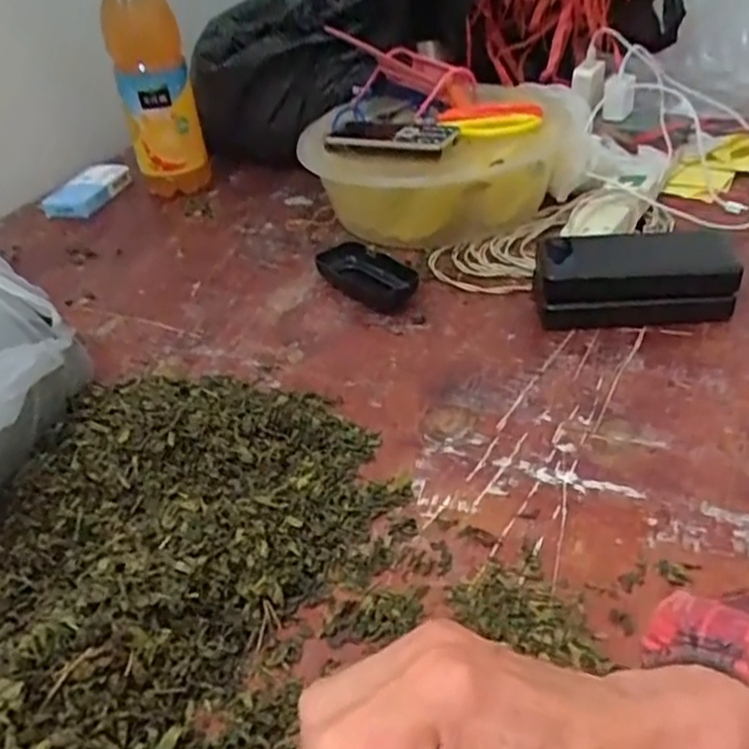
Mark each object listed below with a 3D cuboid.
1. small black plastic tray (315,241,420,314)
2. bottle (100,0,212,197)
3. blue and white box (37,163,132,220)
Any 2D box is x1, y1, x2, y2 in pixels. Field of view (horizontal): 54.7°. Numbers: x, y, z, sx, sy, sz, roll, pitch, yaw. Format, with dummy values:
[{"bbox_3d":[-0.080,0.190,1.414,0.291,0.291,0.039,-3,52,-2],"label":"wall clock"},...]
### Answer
[{"bbox_3d":[-0.004,-0.095,0.700,0.053,0.025,0.115,-29,43,-28],"label":"small black plastic tray"},{"bbox_3d":[-0.266,-0.349,0.878,0.086,0.258,0.076,-14,38,-11],"label":"bottle"},{"bbox_3d":[-0.373,-0.242,0.947,0.071,0.027,0.130,7,39,15],"label":"blue and white box"}]

